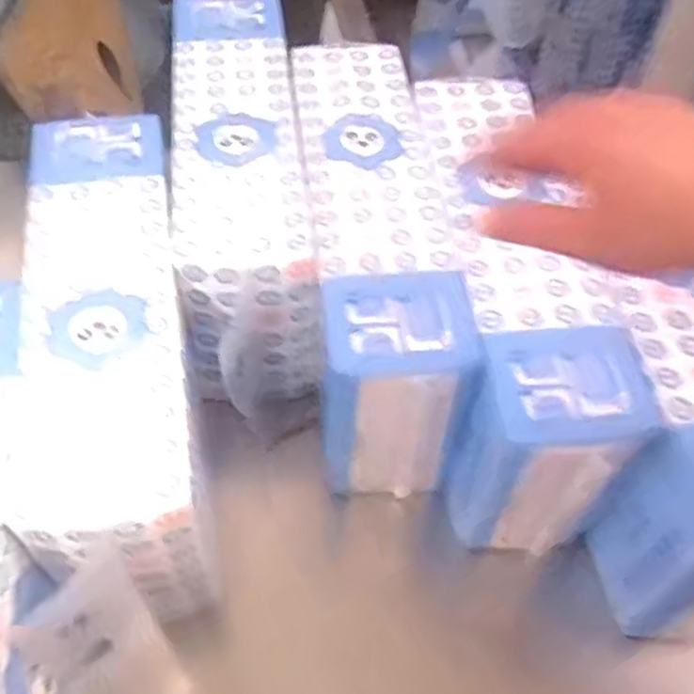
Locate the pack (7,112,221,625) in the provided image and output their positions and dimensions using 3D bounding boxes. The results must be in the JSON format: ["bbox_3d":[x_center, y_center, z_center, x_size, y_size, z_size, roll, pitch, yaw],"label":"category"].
[{"bbox_3d":[-0.149,-0.002,0.486,0.092,0.119,0.317,-9,55,-8],"label":"pack"}]

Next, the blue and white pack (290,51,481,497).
[{"bbox_3d":[0.016,-0.068,0.558,0.092,0.143,0.326,-4,54,-4],"label":"blue and white pack"}]

